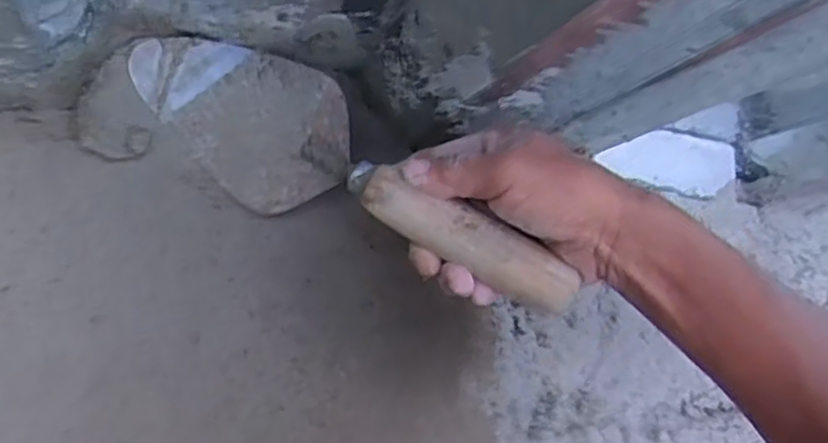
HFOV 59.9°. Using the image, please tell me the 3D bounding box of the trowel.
[{"bbox_3d":[-0.040,-0.028,0.403,0.274,0.085,0.050,31,-1,19],"label":"trowel"}]

